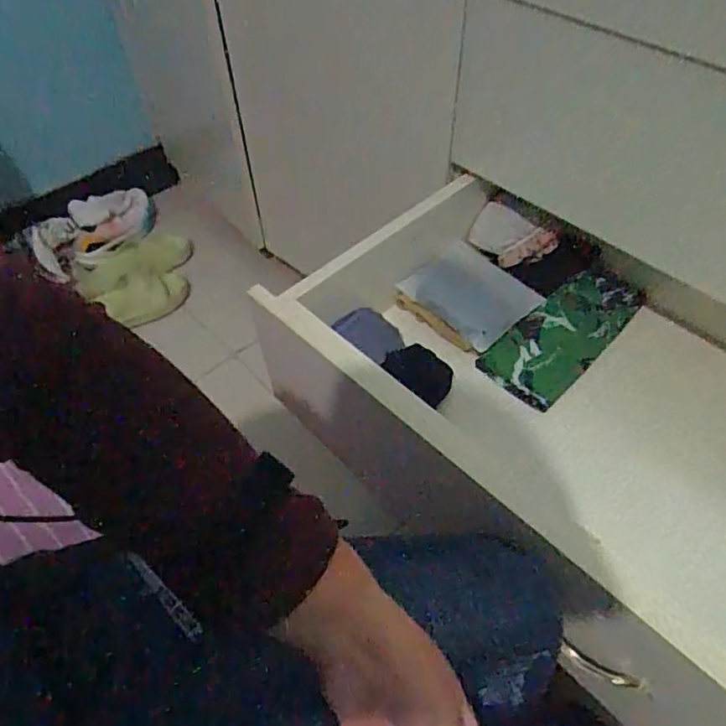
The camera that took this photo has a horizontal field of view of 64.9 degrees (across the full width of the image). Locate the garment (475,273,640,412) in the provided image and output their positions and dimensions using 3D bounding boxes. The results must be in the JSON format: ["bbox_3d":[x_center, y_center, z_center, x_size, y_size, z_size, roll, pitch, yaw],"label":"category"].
[{"bbox_3d":[0.258,-0.038,0.746,0.225,0.044,0.101,-39,61,-24],"label":"garment"}]

